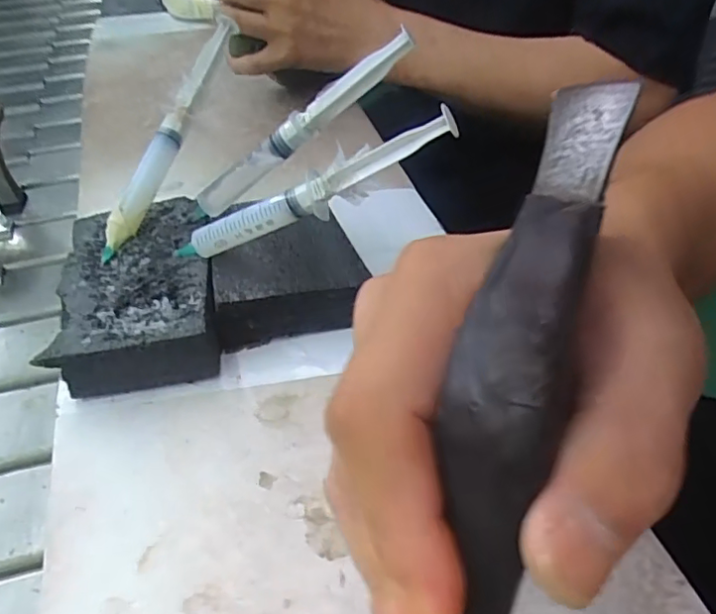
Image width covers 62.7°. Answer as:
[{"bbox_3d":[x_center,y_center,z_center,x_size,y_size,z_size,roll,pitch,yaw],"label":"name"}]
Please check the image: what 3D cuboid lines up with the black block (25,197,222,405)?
[{"bbox_3d":[-0.124,-0.010,0.339,0.080,0.035,0.125,-9,44,-9],"label":"black block"}]

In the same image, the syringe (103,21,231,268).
[{"bbox_3d":[-0.114,-0.102,0.352,0.015,0.019,0.159,19,80,21],"label":"syringe"}]

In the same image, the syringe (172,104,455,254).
[{"bbox_3d":[-0.028,-0.056,0.301,0.167,0.021,0.017,-21,38,23],"label":"syringe"}]

